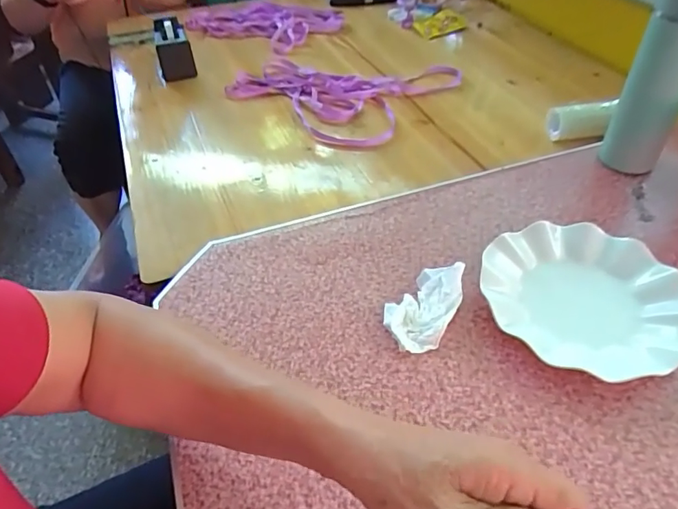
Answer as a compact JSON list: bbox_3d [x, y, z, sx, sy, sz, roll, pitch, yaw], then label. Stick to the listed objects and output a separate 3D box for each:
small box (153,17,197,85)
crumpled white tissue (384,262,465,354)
[{"bbox_3d":[-0.316,-0.398,0.947,0.064,0.082,0.126,-12,45,-10],"label":"small box"},{"bbox_3d":[0.081,0.046,0.469,0.058,0.027,0.096,24,50,24],"label":"crumpled white tissue"}]

